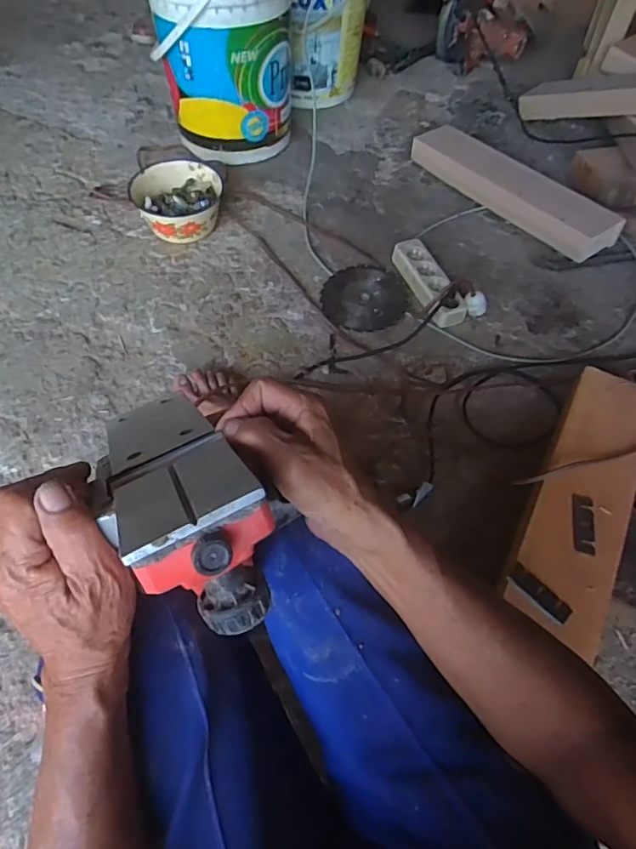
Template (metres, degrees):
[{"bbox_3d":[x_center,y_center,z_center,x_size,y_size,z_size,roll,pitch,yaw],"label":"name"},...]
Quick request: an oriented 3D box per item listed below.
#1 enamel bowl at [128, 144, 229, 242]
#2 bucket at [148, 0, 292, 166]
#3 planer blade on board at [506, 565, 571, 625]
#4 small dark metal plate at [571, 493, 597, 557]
[{"bbox_3d":[-0.292,-0.474,1.121,0.184,0.093,0.208,0,58,-4],"label":"enamel bowl"},{"bbox_3d":[-0.209,-0.831,1.188,0.289,0.369,0.312,-3,58,-6],"label":"bucket"},{"bbox_3d":[0.279,0.212,0.669,0.030,0.008,0.082,-37,67,-24],"label":"planer blade on board"},{"bbox_3d":[0.363,0.136,0.728,0.031,0.004,0.086,10,63,3],"label":"small dark metal plate"}]

